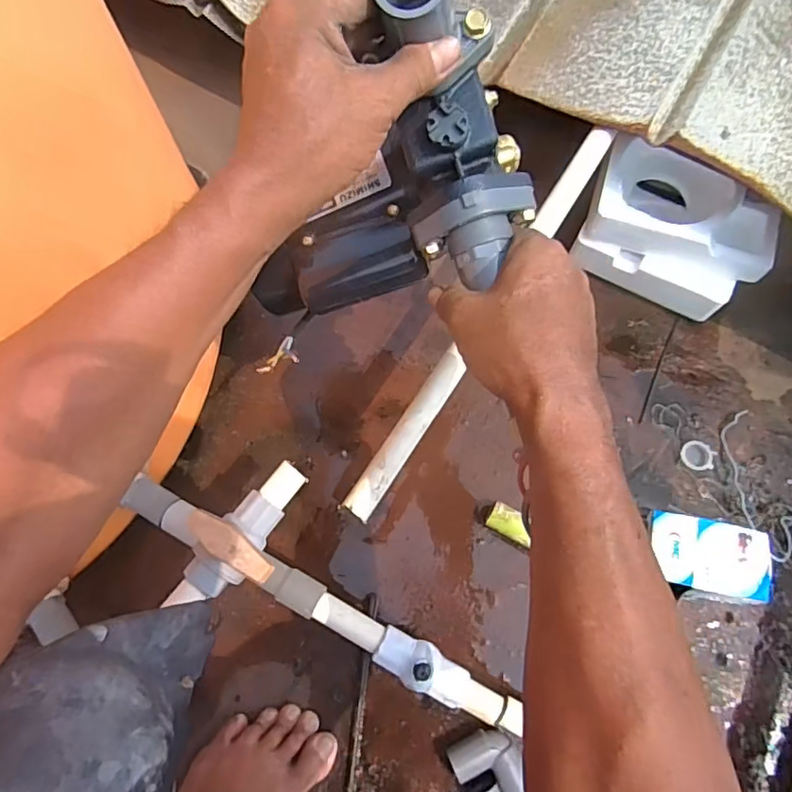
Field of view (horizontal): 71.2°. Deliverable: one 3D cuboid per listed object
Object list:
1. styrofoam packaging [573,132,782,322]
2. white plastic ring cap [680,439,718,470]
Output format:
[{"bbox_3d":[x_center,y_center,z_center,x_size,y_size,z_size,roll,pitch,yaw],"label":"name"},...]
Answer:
[{"bbox_3d":[0.354,-0.213,0.715,0.221,0.130,0.153,25,73,8],"label":"styrofoam packaging"},{"bbox_3d":[0.374,0.074,0.683,0.041,0.009,0.038,20,72,6],"label":"white plastic ring cap"}]

